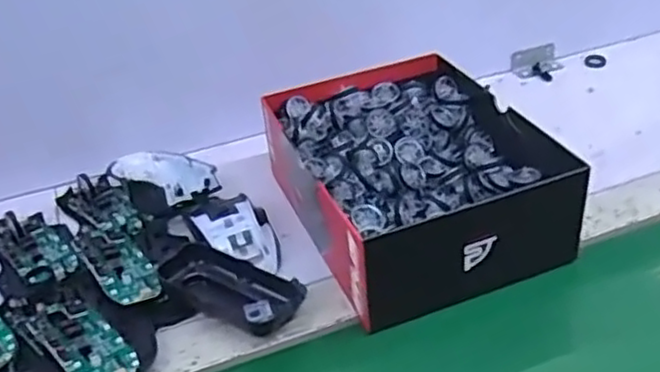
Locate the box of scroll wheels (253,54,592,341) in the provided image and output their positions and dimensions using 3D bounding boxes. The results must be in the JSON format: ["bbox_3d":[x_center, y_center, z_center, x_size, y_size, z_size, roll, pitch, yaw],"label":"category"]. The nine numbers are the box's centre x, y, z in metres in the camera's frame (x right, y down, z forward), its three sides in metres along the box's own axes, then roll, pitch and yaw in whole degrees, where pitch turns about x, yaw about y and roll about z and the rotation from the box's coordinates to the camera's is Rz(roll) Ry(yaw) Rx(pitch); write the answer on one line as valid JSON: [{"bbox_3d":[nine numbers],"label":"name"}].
[{"bbox_3d":[0.070,-0.009,0.598,0.184,0.087,0.236,-16,38,-14],"label":"box of scroll wheels"}]

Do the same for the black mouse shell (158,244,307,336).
[{"bbox_3d":[-0.080,0.082,0.545,0.114,0.024,0.057,17,42,28],"label":"black mouse shell"}]

